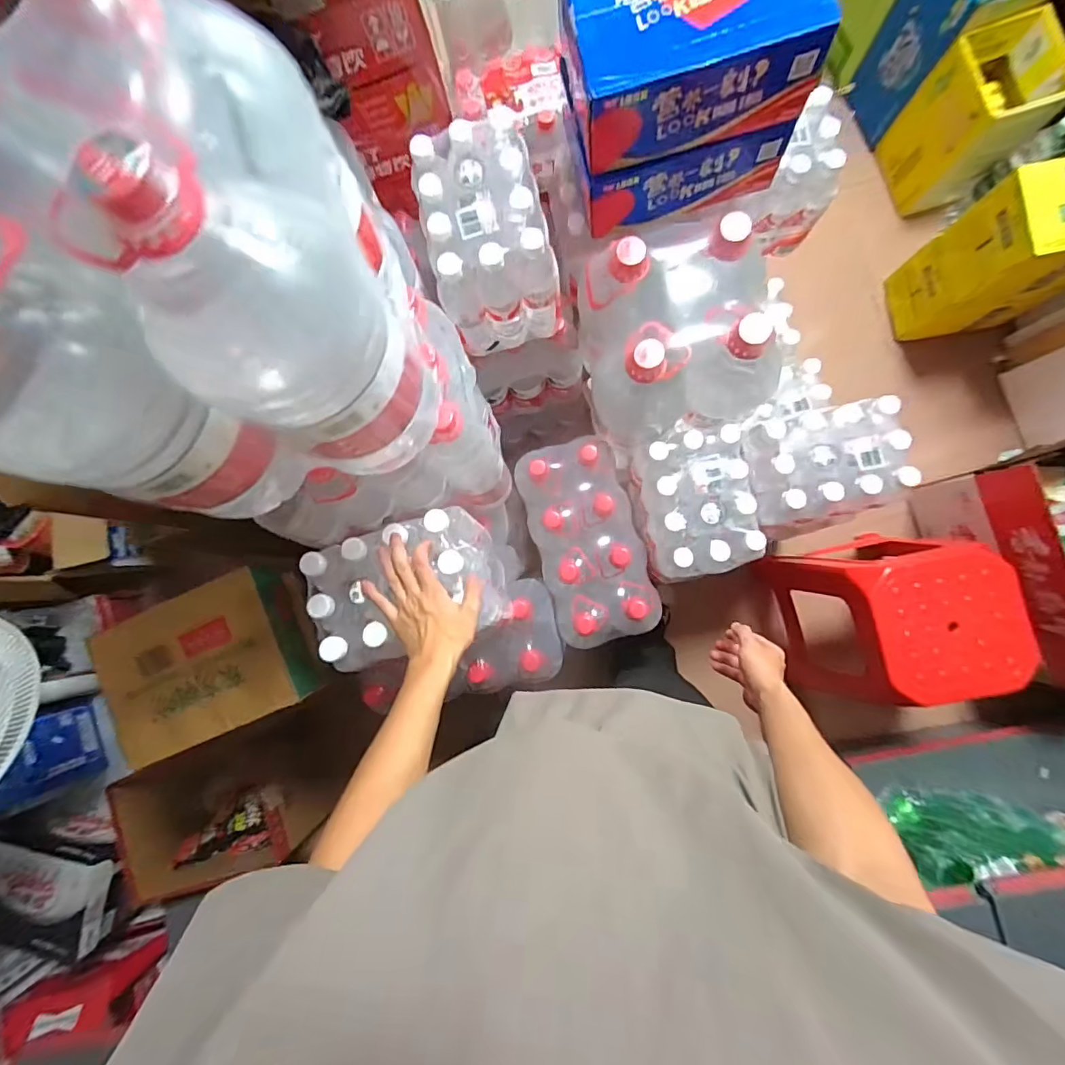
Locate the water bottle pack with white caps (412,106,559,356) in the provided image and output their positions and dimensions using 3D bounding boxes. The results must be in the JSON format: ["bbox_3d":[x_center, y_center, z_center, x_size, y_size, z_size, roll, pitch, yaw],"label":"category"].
[{"bbox_3d":[-0.070,-0.466,0.791,0.168,0.208,0.261,-14,85,4],"label":"water bottle pack with white caps"}]

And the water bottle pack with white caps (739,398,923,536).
[{"bbox_3d":[0.494,-0.107,0.880,0.223,0.176,0.186,-10,85,4],"label":"water bottle pack with white caps"}]

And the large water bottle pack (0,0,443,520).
[{"bbox_3d":[-0.250,-0.189,0.412,0.241,0.327,0.247,-18,85,3],"label":"large water bottle pack"}]

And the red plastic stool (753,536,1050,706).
[{"bbox_3d":[0.804,0.182,1.148,0.308,0.384,0.300,-15,85,3],"label":"red plastic stool"}]

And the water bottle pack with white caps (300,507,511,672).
[{"bbox_3d":[-0.181,0.083,0.739,0.248,0.186,0.177,-15,85,3],"label":"water bottle pack with white caps"}]

